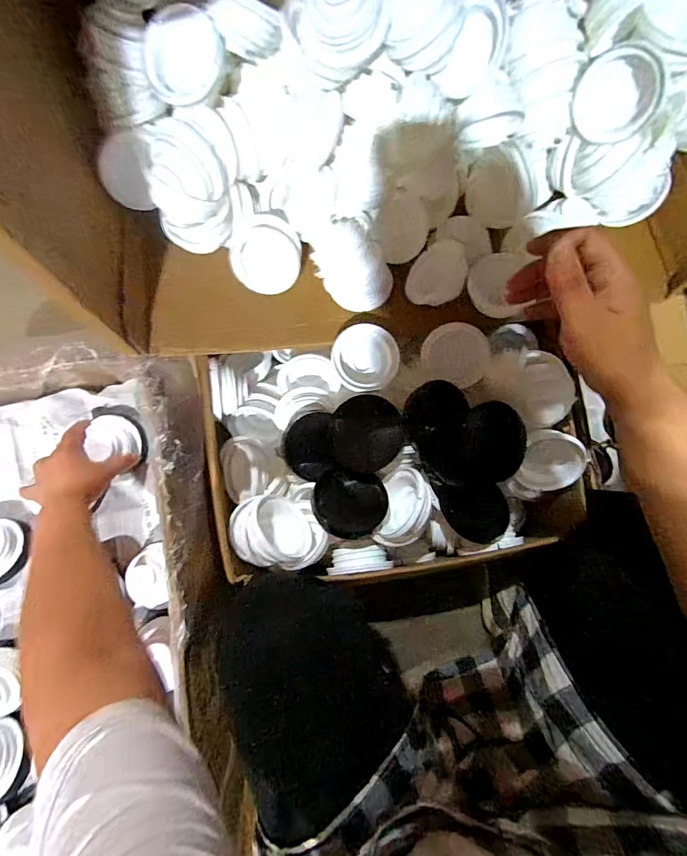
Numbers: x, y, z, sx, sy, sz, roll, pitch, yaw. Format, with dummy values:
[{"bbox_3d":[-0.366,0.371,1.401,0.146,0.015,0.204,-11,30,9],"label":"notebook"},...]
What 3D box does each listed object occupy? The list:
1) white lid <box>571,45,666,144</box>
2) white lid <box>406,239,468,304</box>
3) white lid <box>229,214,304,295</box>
[{"bbox_3d":[0.280,-0.340,0.418,0.079,0.093,0.031,35,80,5],"label":"white lid"},{"bbox_3d":[0.115,-0.192,0.498,0.072,0.006,0.076,13,99,27],"label":"white lid"},{"bbox_3d":[-0.094,-0.209,0.488,0.082,0.019,0.086,-4,110,-12],"label":"white lid"}]

